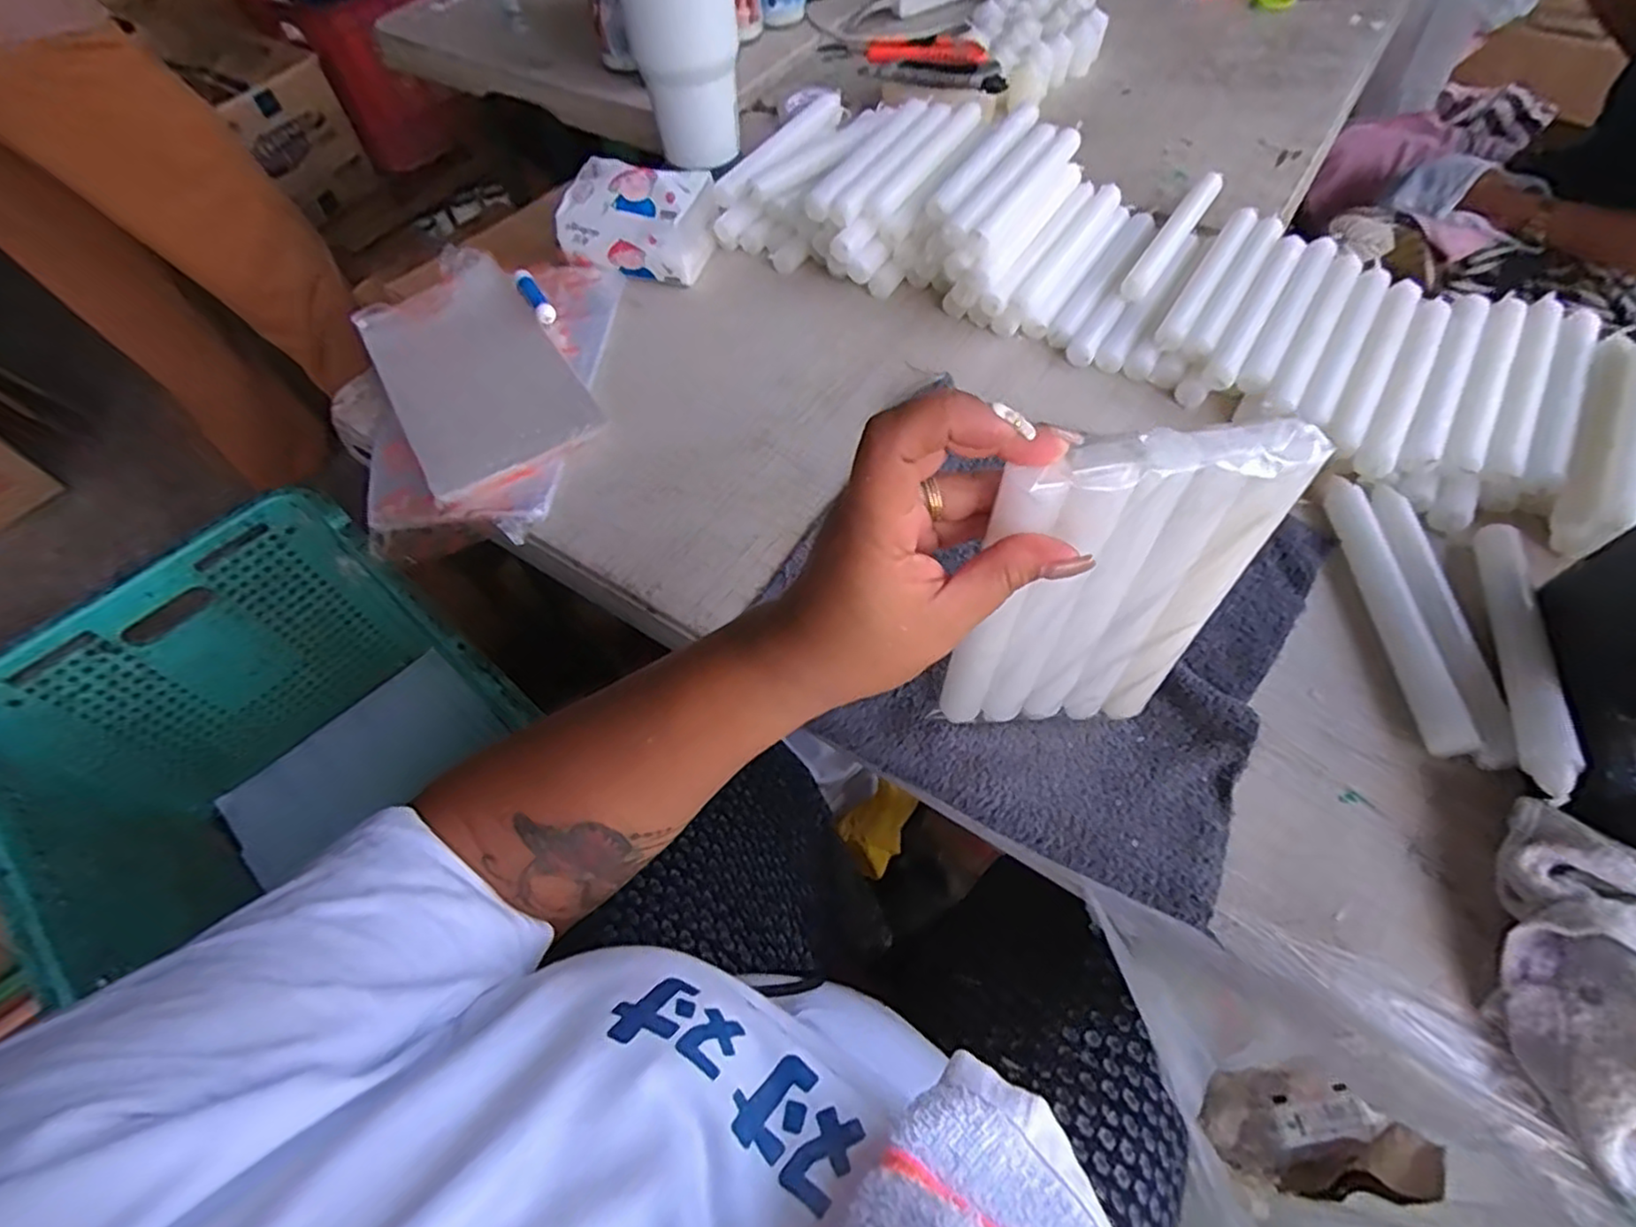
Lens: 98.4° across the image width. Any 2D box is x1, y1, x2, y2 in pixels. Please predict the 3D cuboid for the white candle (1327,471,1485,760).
[{"bbox_3d":[0.349,-0.004,0.429,0.023,0.015,0.187,1,58,4],"label":"white candle"}]

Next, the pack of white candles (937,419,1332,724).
[{"bbox_3d":[0.118,-0.001,0.309,0.107,0.181,0.026,-9,58,-3],"label":"pack of white candles"}]

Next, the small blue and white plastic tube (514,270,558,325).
[{"bbox_3d":[-0.239,-0.267,0.598,0.016,0.019,0.070,-27,60,-13],"label":"small blue and white plastic tube"}]

